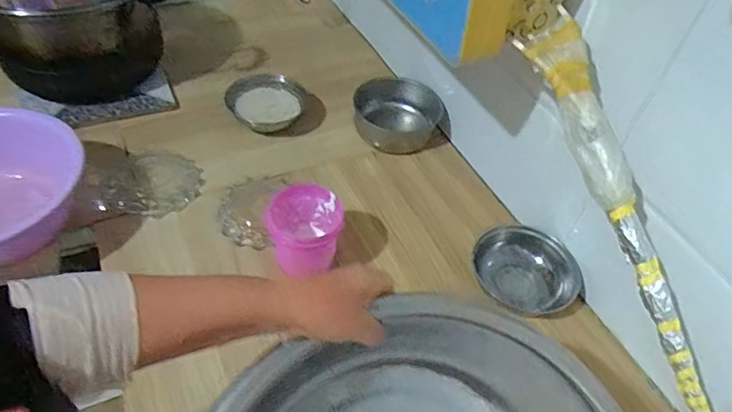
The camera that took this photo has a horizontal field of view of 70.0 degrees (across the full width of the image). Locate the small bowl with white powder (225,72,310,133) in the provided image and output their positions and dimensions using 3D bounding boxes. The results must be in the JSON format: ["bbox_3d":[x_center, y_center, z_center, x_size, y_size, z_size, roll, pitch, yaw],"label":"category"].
[{"bbox_3d":[-0.173,-0.182,0.922,0.132,0.048,0.119,-14,52,-18],"label":"small bowl with white powder"}]

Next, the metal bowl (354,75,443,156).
[{"bbox_3d":[0.056,-0.158,0.909,0.147,0.069,0.142,3,48,-3],"label":"metal bowl"}]

